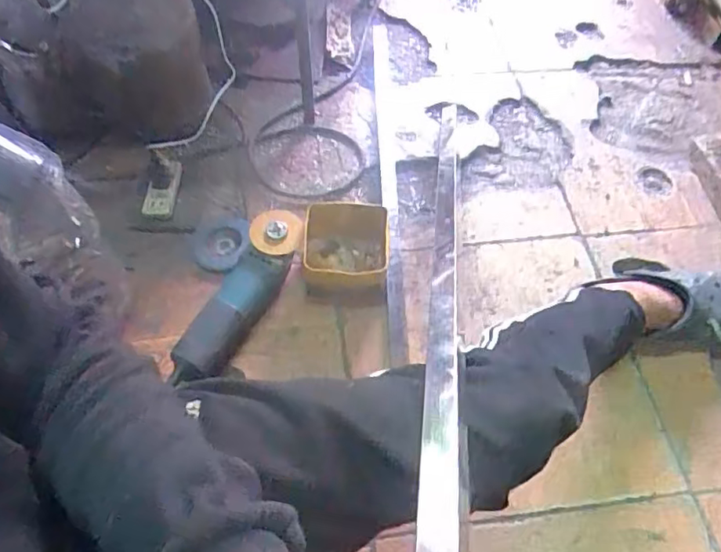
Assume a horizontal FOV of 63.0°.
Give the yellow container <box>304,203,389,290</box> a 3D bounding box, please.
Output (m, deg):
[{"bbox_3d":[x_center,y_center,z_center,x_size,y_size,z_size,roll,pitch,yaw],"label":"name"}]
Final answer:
[{"bbox_3d":[-0.022,-0.033,0.839,0.117,0.091,0.123,7,58,3],"label":"yellow container"}]

